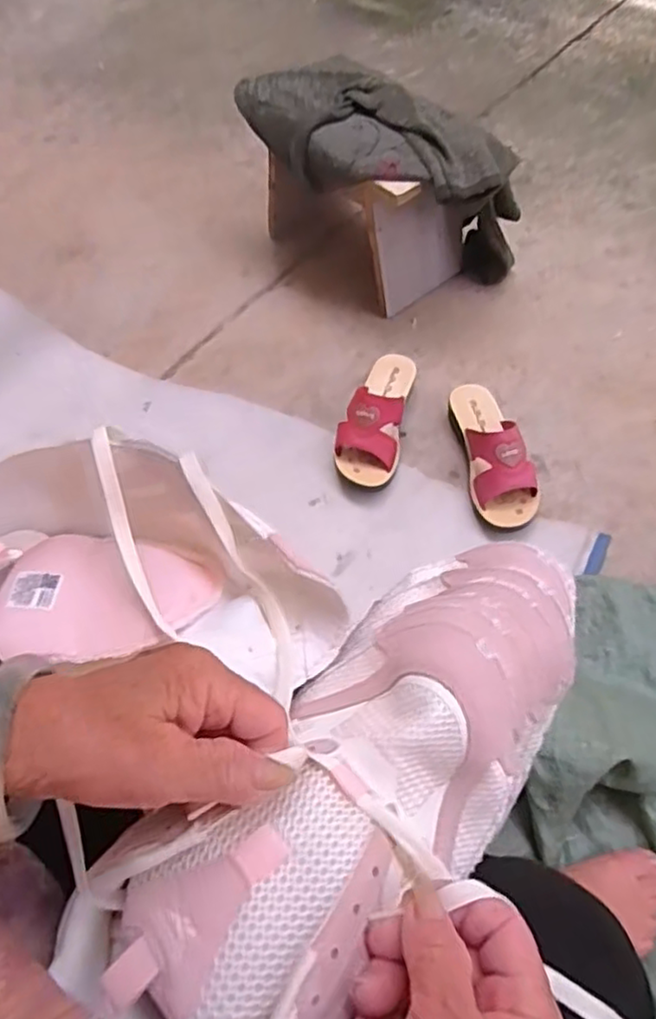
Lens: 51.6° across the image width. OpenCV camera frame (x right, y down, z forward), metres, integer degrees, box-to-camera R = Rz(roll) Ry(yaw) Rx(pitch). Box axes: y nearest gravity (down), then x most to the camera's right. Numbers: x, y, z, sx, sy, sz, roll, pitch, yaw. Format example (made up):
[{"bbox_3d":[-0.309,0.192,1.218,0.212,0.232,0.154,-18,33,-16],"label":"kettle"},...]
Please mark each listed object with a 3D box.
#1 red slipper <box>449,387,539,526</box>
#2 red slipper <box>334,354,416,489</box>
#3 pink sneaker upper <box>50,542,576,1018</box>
[{"bbox_3d":[0.222,-0.084,0.906,0.080,0.085,0.224,-8,60,-1],"label":"red slipper"},{"bbox_3d":[0.069,-0.136,0.944,0.080,0.079,0.223,12,61,10],"label":"red slipper"},{"bbox_3d":[0.025,0.118,0.329,0.112,0.077,0.310,36,57,21],"label":"pink sneaker upper"}]

